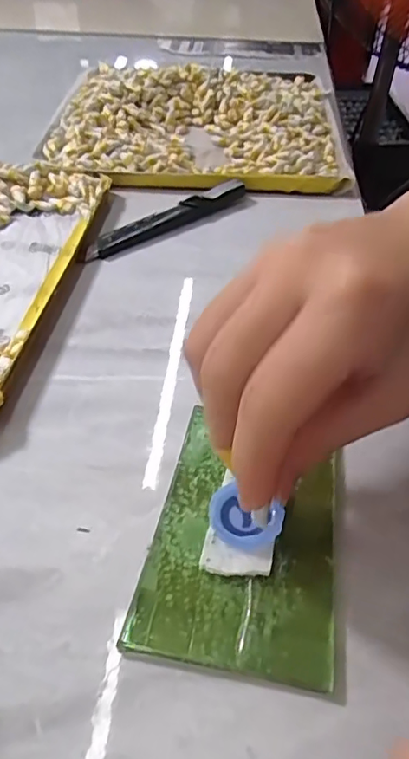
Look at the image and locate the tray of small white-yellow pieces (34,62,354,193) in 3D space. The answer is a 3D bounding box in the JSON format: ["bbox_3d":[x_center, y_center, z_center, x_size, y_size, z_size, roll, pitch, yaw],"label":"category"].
[{"bbox_3d":[-0.009,-0.231,0.456,0.237,0.030,0.222,1,46,0],"label":"tray of small white-yellow pieces"}]

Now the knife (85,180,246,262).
[{"bbox_3d":[-0.022,-0.106,0.352,0.125,0.009,0.019,-30,53,-26],"label":"knife"}]

